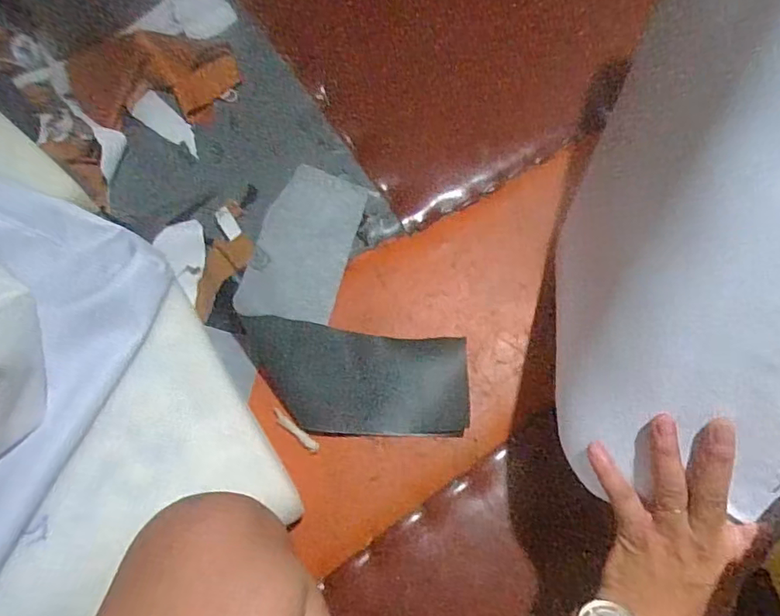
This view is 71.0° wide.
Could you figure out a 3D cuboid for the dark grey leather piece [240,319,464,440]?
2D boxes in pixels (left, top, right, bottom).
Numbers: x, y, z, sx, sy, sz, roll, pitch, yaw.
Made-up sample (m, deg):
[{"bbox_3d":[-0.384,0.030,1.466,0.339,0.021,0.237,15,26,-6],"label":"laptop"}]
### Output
[{"bbox_3d":[-0.038,0.081,0.614,0.250,0.010,0.115,7,77,-2],"label":"dark grey leather piece"}]

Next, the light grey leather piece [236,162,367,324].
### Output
[{"bbox_3d":[-0.104,-0.077,0.672,0.110,0.015,0.203,19,71,-11],"label":"light grey leather piece"}]

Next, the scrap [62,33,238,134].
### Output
[{"bbox_3d":[-0.344,-0.327,0.785,0.244,0.013,0.160,1,72,1],"label":"scrap"}]

